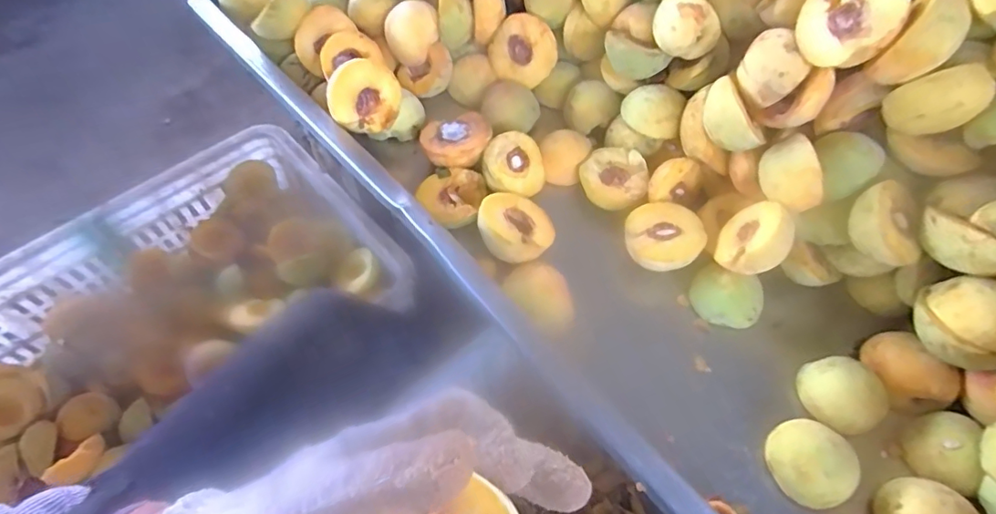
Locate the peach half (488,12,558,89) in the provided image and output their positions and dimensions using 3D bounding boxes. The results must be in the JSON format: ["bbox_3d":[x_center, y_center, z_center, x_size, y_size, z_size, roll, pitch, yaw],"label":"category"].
[{"bbox_3d":[0.031,-0.231,0.595,0.072,0.069,0.036,27,21,3],"label":"peach half"}]

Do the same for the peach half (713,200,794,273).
[{"bbox_3d":[0.221,-0.017,0.454,0.030,0.063,0.062,38,30,-15],"label":"peach half"}]

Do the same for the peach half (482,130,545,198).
[{"bbox_3d":[0.012,-0.090,0.532,0.063,0.036,0.064,12,67,-21],"label":"peach half"}]

